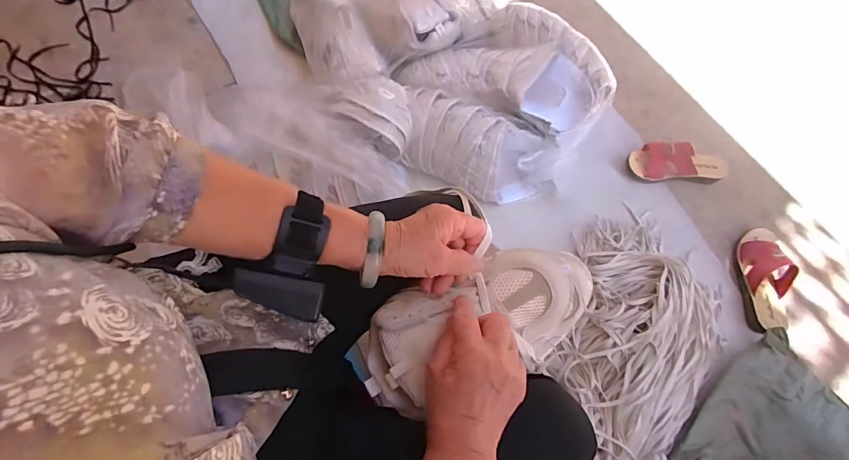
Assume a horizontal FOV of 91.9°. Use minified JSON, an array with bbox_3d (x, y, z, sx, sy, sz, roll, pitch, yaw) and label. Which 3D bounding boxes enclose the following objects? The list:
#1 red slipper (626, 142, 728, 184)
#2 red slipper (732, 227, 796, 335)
[{"bbox_3d":[0.584,-0.159,0.945,0.220,0.065,0.086,-2,71,-1],"label":"red slipper"},{"bbox_3d":[0.729,0.102,0.877,0.082,0.069,0.231,5,71,2],"label":"red slipper"}]

